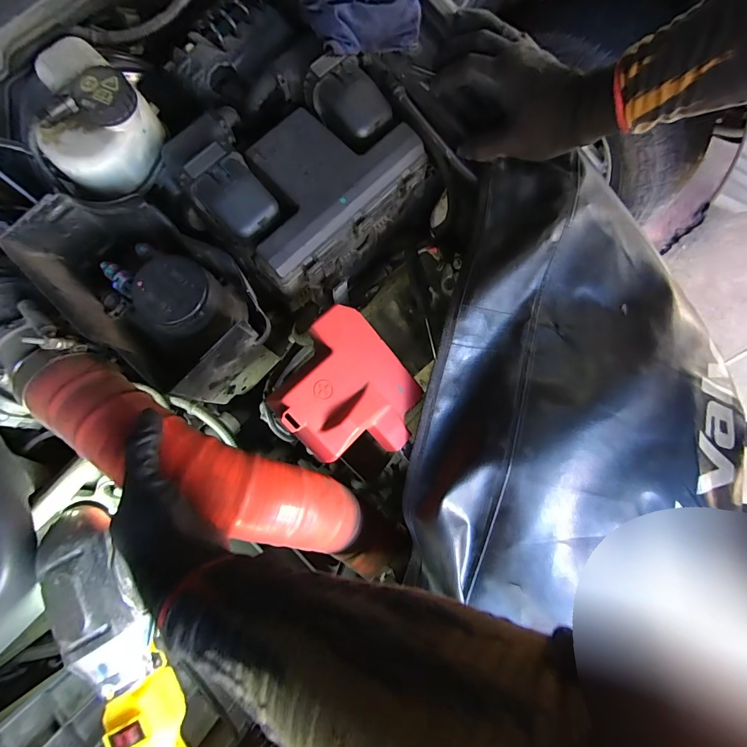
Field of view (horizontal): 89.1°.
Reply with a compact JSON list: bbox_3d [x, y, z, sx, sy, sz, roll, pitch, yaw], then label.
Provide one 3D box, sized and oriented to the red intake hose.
[{"bbox_3d":[-0.167,0.074,0.339,0.333,0.078,0.082,27,80,-5],"label":"red intake hose"}]

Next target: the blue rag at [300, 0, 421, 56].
[{"bbox_3d":[-0.015,-0.382,0.392,0.116,0.047,0.097,-9,79,-2],"label":"blue rag"}]

